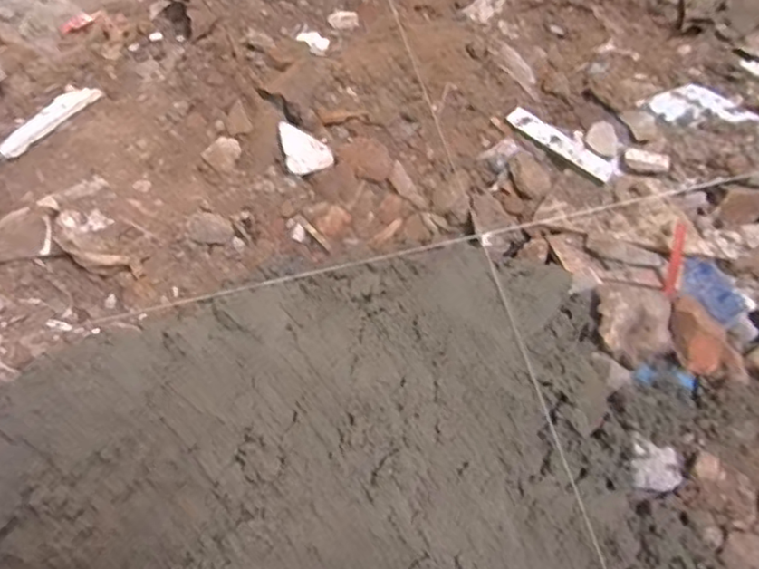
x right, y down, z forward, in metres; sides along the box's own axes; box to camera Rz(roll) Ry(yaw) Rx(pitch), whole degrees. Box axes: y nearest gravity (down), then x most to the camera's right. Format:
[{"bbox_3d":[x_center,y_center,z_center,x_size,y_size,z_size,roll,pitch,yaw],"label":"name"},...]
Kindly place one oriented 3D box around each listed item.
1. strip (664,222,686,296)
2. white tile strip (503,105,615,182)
[{"bbox_3d":[0.288,-0.024,0.577,0.013,0.008,0.071,6,100,3],"label":"strip"},{"bbox_3d":[0.199,-0.156,0.652,0.129,0.009,0.034,39,72,16],"label":"white tile strip"}]

